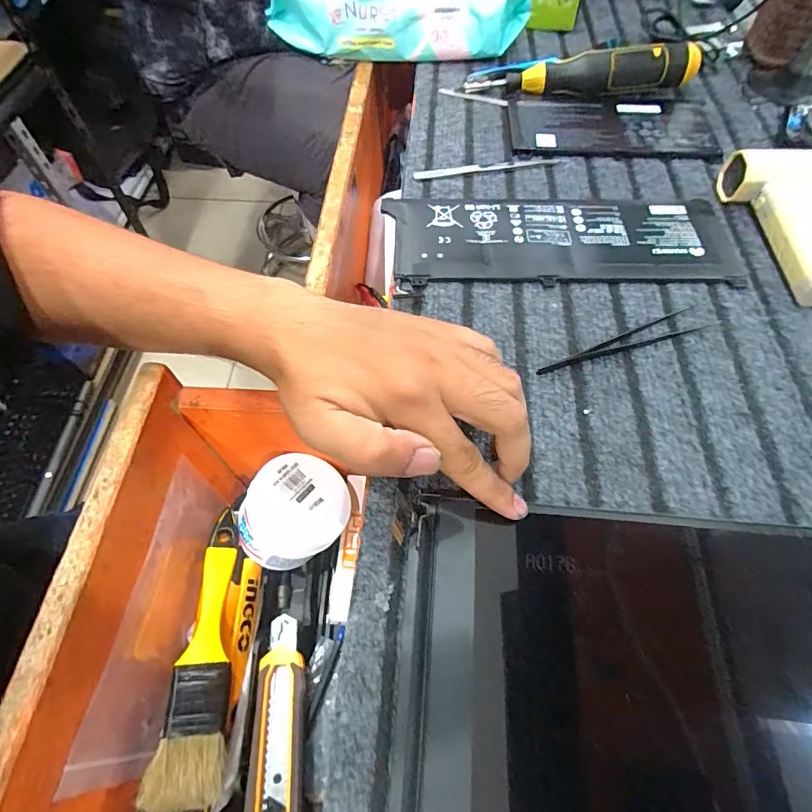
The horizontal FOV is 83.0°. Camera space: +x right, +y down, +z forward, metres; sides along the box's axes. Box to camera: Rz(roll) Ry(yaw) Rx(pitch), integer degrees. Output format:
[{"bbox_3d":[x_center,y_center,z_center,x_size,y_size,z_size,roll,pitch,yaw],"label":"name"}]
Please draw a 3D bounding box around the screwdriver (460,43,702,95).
[{"bbox_3d":[0.171,-0.326,0.444,0.212,0.037,0.029,-1,60,-1],"label":"screwdriver"}]

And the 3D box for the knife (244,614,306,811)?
[{"bbox_3d":[-0.084,0.228,0.303,0.037,0.027,0.159,-1,60,-1],"label":"knife"}]

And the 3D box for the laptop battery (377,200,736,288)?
[{"bbox_3d":[0.119,-0.131,0.357,0.254,0.006,0.093,0,60,-1],"label":"laptop battery"}]

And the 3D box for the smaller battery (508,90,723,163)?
[{"bbox_3d":[0.195,-0.265,0.432,0.188,0.008,0.093,1,60,0],"label":"smaller battery"}]

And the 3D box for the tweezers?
[{"bbox_3d":[0.148,-0.045,0.309,0.133,0.008,0.017,-17,62,-10],"label":"tweezers"}]

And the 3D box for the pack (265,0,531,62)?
[{"bbox_3d":[-0.012,-0.437,0.498,0.261,0.060,0.118,-2,60,-2],"label":"pack"}]

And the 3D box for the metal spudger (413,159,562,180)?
[{"bbox_3d":[0.072,-0.212,0.407,0.131,0.004,0.012,-8,61,-5],"label":"metal spudger"}]

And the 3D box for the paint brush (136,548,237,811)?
[{"bbox_3d":[-0.139,0.178,0.315,0.040,0.032,0.150,-4,60,-3],"label":"paint brush"}]

